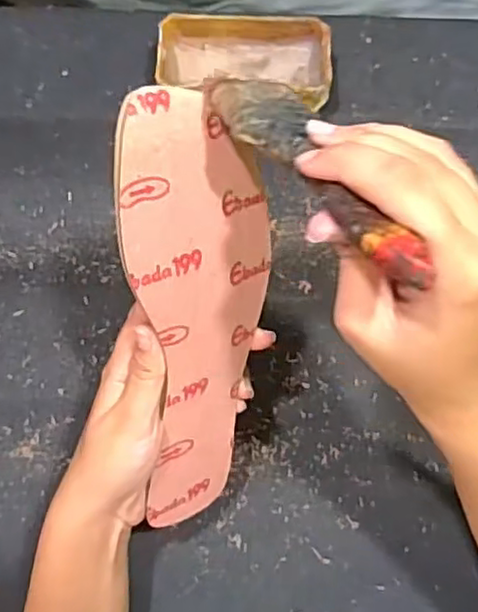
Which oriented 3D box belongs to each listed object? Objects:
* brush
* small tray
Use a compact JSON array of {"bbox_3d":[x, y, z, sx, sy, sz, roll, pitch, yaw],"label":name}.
[{"bbox_3d":[0.029,-0.056,0.260,0.038,0.014,0.144,-26,47,-7],"label":"brush"},{"bbox_3d":[0.005,-0.185,0.515,0.126,0.034,0.065,6,74,2],"label":"small tray"}]

